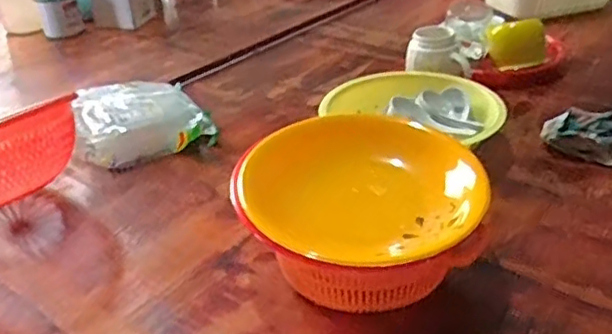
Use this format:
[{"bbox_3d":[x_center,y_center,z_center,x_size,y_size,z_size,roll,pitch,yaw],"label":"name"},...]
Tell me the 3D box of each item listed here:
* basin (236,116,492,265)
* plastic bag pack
[{"bbox_3d":[0.064,0.021,0.637,0.224,0.065,0.216,-3,31,2],"label":"basin"},{"bbox_3d":[-0.262,-0.082,0.992,0.198,0.063,0.191,-16,34,-19],"label":"plastic bag pack"}]

